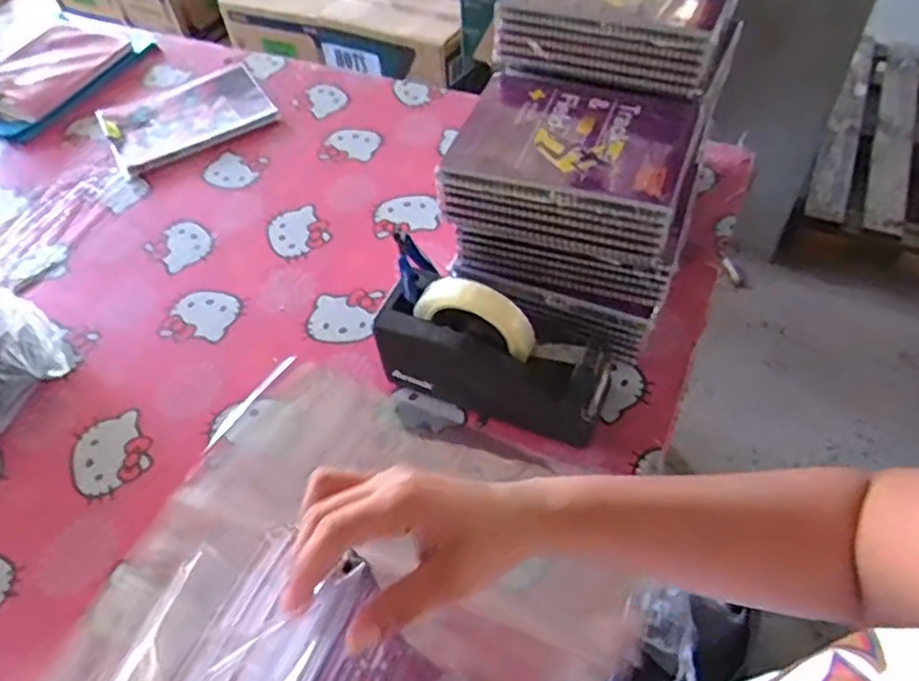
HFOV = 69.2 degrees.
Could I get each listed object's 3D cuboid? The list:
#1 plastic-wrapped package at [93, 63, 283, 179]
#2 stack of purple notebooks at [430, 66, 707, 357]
[{"bbox_3d":[-0.382,-0.319,0.944,0.220,0.014,0.165,-28,57,-16],"label":"plastic-wrapped package"},{"bbox_3d":[0.105,-0.134,0.638,0.210,0.151,0.194,18,56,18],"label":"stack of purple notebooks"}]

